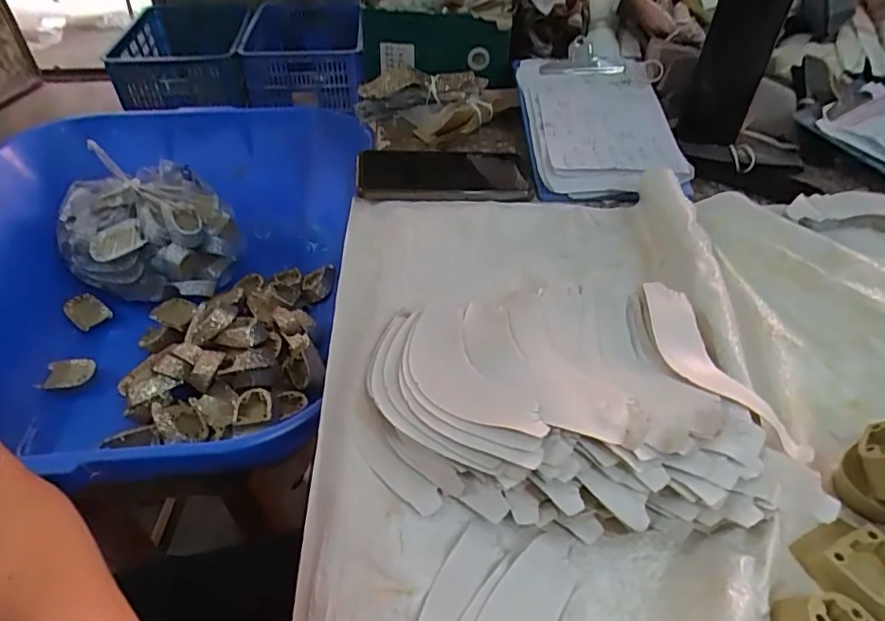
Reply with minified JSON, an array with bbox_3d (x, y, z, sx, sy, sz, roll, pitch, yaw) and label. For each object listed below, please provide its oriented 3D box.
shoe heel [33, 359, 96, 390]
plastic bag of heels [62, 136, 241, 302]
[{"bbox_3d":[-0.440,0.076,0.657,0.055,0.010,0.039,-8,45,-10],"label":"shoe heel"},{"bbox_3d":[-0.392,-0.107,0.734,0.197,0.126,0.184,-26,50,-26],"label":"plastic bag of heels"}]

